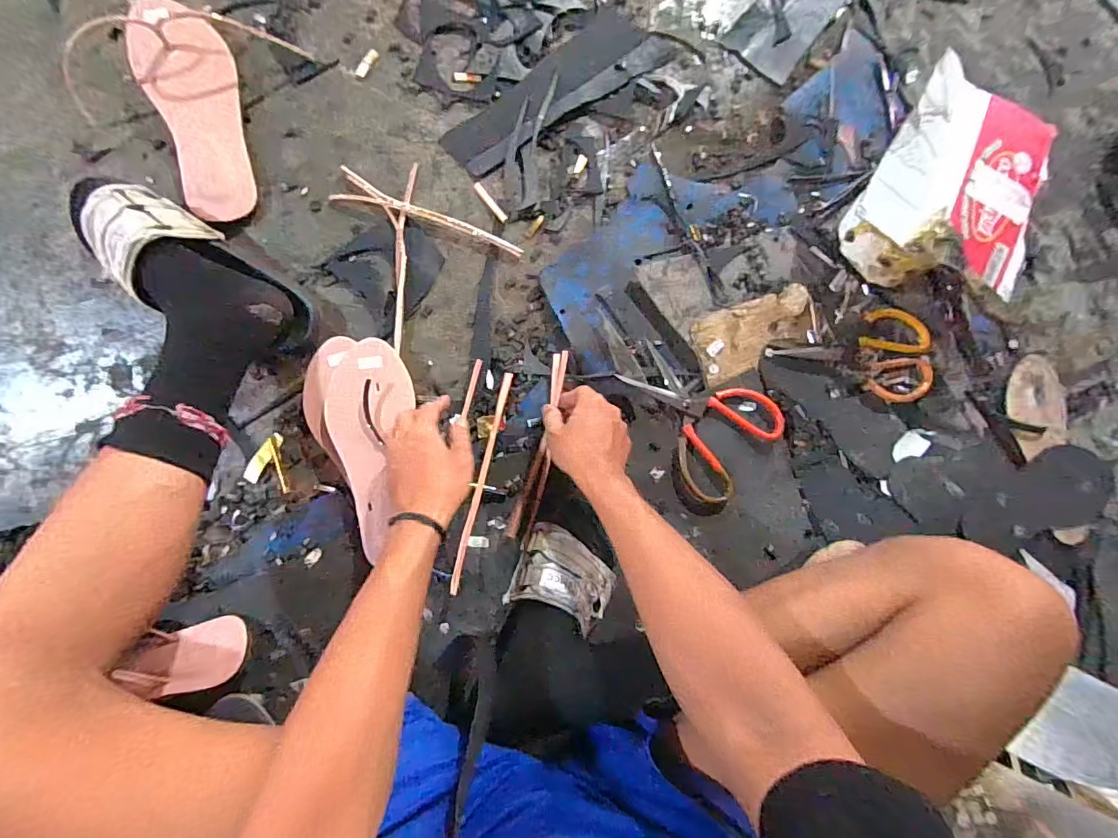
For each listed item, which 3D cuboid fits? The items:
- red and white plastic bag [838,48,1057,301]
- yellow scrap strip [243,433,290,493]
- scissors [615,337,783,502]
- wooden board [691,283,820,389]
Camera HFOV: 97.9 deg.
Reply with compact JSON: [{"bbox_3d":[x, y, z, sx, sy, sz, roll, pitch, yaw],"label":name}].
[{"bbox_3d":[0.452,-0.267,0.584,0.196,0.117,0.215,20,85,-5],"label":"red and white plastic bag"},{"bbox_3d":[-0.329,0.052,0.545,0.042,0.005,0.065,-9,87,-6],"label":"yellow scrap strip"},{"bbox_3d":[0.160,-0.006,0.576,0.182,0.015,0.141,41,83,-1],"label":"scissors"},{"bbox_3d":[0.245,-0.109,0.602,0.172,0.012,0.079,-23,88,-7],"label":"wooden board"}]

